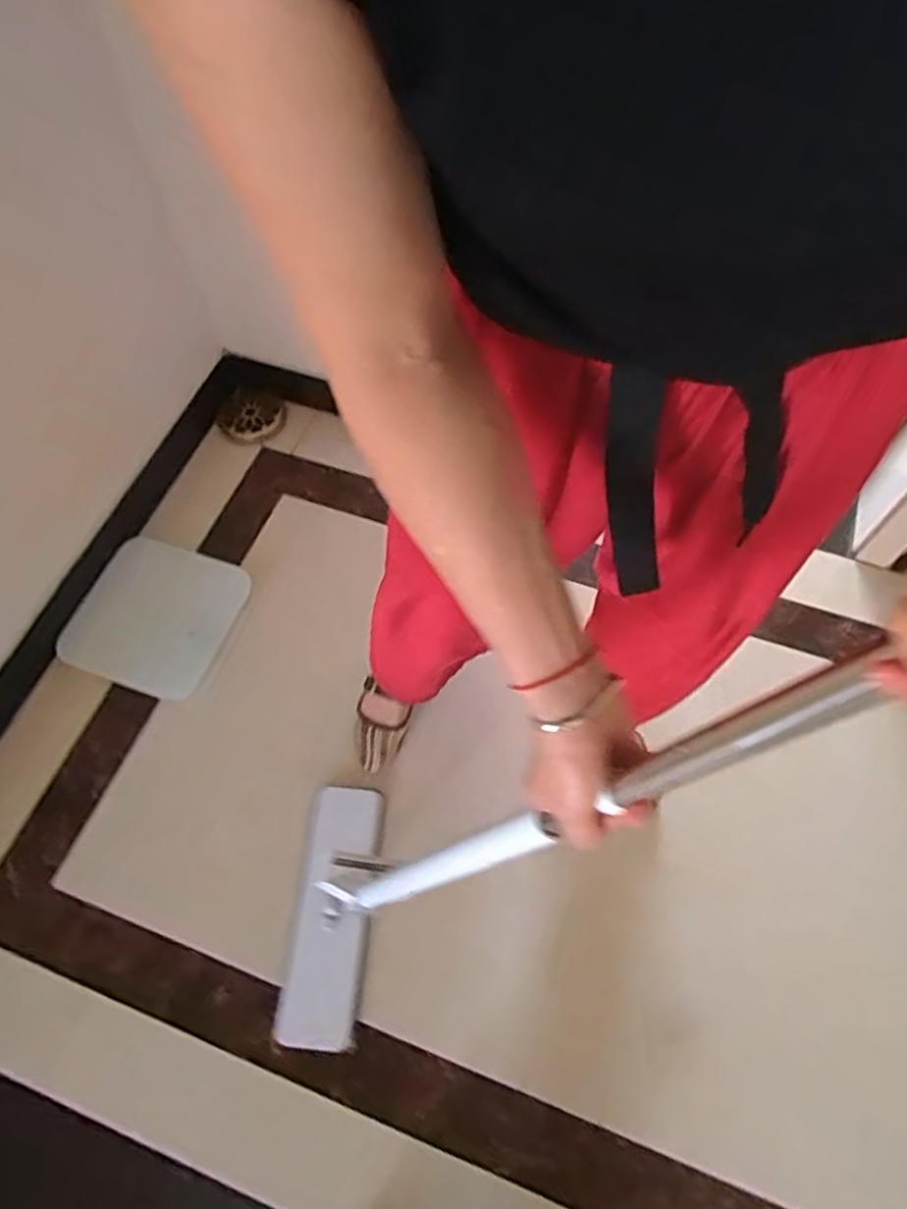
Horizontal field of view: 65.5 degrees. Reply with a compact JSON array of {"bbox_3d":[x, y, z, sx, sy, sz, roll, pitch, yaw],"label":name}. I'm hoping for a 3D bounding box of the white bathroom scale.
[{"bbox_3d":[-0.532,0.013,1.262,0.258,0.030,0.280,17,63,7],"label":"white bathroom scale"}]

